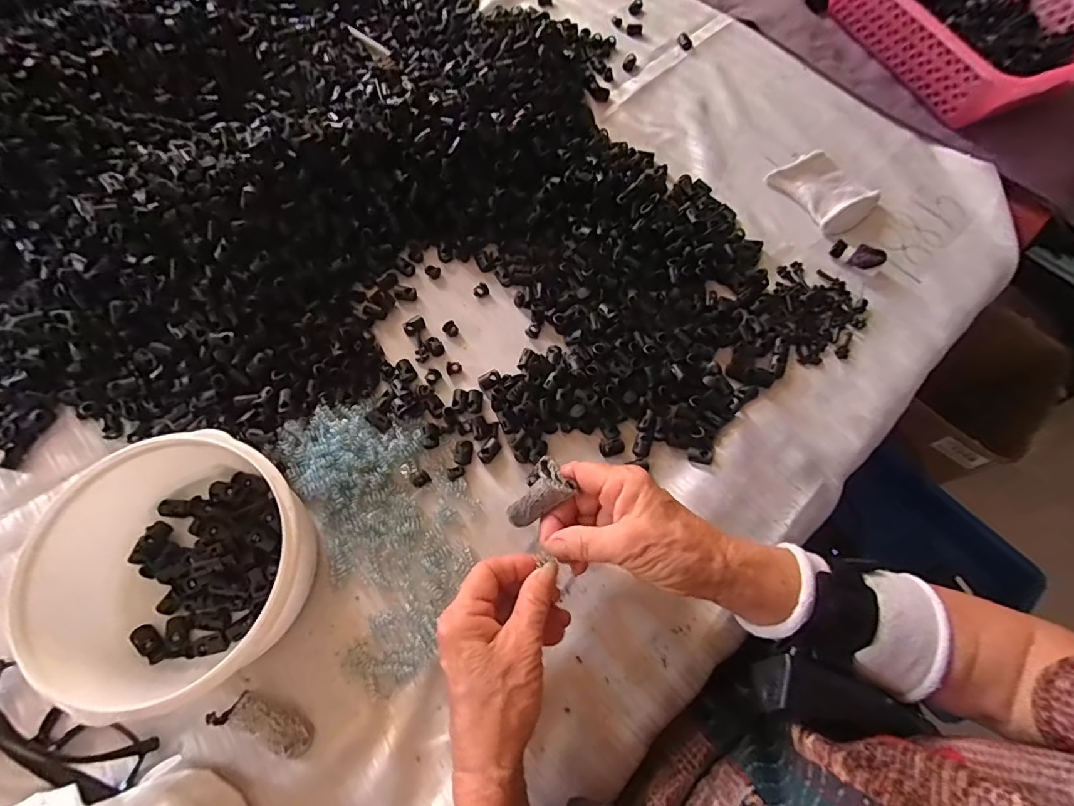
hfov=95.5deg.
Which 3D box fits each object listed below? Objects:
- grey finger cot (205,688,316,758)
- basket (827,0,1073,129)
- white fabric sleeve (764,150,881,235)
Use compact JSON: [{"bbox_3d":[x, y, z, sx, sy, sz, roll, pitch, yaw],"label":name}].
[{"bbox_3d":[-0.178,0.209,0.319,0.065,0.010,0.022,28,71,-6],"label":"grey finger cot"},{"bbox_3d":[0.433,-0.394,0.499,0.129,0.077,0.260,-17,71,-7],"label":"basket"},{"bbox_3d":[0.288,-0.216,0.479,0.068,0.022,0.091,-36,74,-13],"label":"white fabric sleeve"}]

